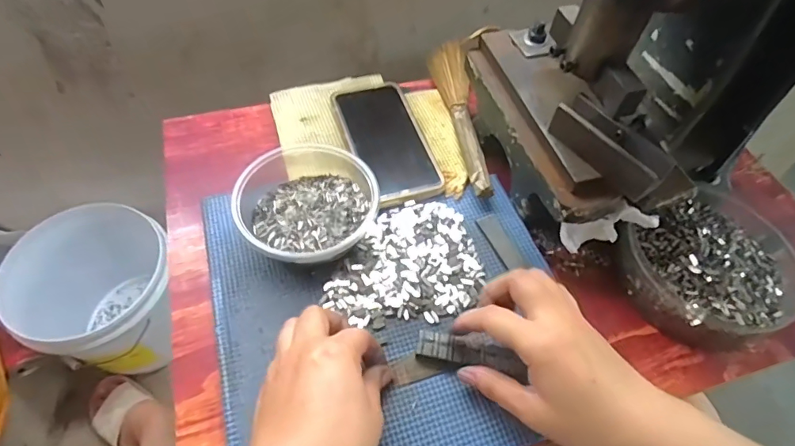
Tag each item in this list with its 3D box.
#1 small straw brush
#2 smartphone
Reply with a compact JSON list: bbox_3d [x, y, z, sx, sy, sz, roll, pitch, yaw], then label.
[{"bbox_3d":[0.065,-0.119,0.479,0.036,0.024,0.228,-2,56,-6],"label":"small straw brush"},{"bbox_3d":[-0.011,-0.088,0.456,0.076,0.008,0.158,-14,58,-14],"label":"smartphone"}]

